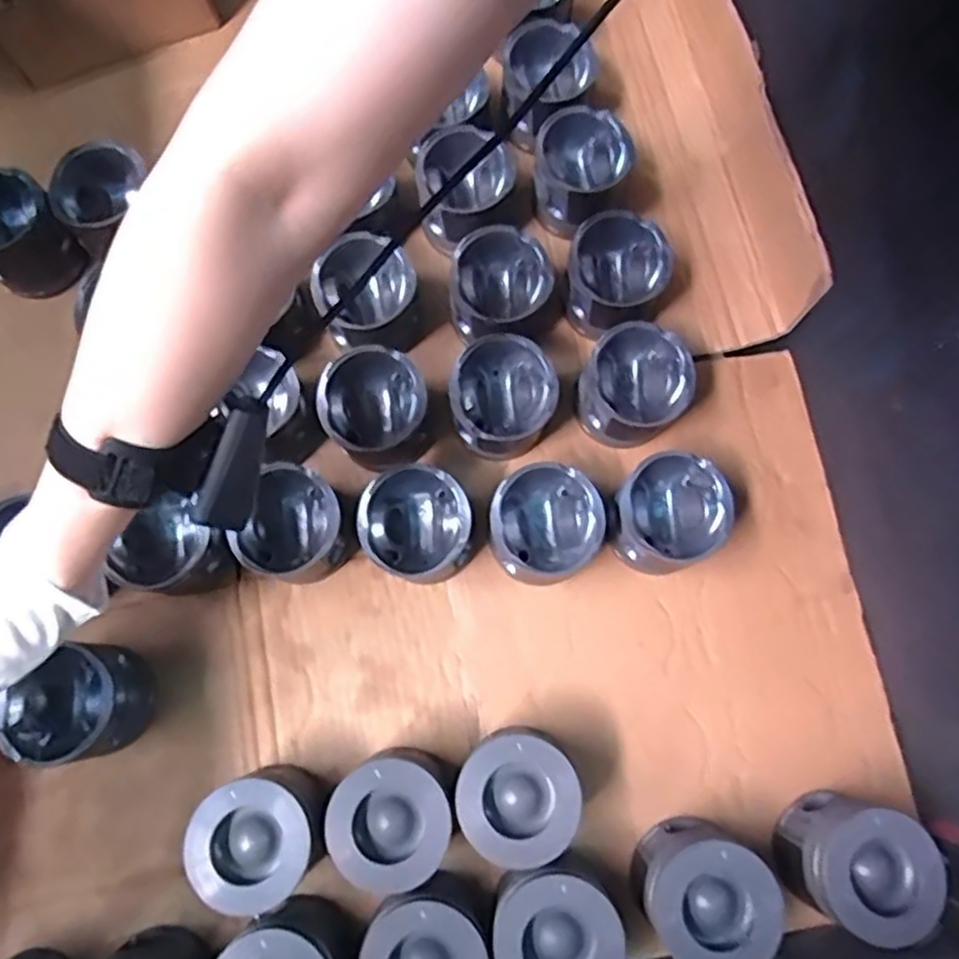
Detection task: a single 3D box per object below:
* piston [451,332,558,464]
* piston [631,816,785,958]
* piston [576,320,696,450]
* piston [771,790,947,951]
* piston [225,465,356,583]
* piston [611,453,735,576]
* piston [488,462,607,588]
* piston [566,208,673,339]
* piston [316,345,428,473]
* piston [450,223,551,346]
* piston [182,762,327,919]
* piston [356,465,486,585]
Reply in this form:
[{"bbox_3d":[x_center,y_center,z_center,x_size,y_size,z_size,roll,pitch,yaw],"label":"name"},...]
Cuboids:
[{"bbox_3d":[0.018,-0.065,0.603,0.080,0.075,0.084,0,76,0],"label":"piston"},{"bbox_3d":[0.158,0.292,0.524,0.083,0.076,0.089,0,76,0],"label":"piston"},{"bbox_3d":[0.126,-0.074,0.608,0.084,0.070,0.088,0,76,0],"label":"piston"},{"bbox_3d":[0.271,0.276,0.530,0.090,0.071,0.083,0,76,0],"label":"piston"},{"bbox_3d":[-0.148,0.040,0.595,0.091,0.073,0.088,0,76,0],"label":"piston"},{"bbox_3d":[0.148,0.030,0.586,0.088,0.074,0.080,0,76,0],"label":"piston"},{"bbox_3d":[0.051,0.039,0.584,0.084,0.076,0.082,0,76,0],"label":"piston"},{"bbox_3d":[0.113,-0.171,0.630,0.083,0.063,0.088,0,76,0],"label":"piston"},{"bbox_3d":[-0.084,-0.053,0.605,0.084,0.075,0.088,-12,76,-3],"label":"piston"},{"bbox_3d":[0.017,-0.161,0.622,0.081,0.061,0.089,0,76,0],"label":"piston"},{"bbox_3d":[-0.157,0.256,0.529,0.082,0.072,0.082,0,76,0],"label":"piston"},{"bbox_3d":[-0.049,0.040,0.589,0.087,0.079,0.082,0,76,0],"label":"piston"}]

